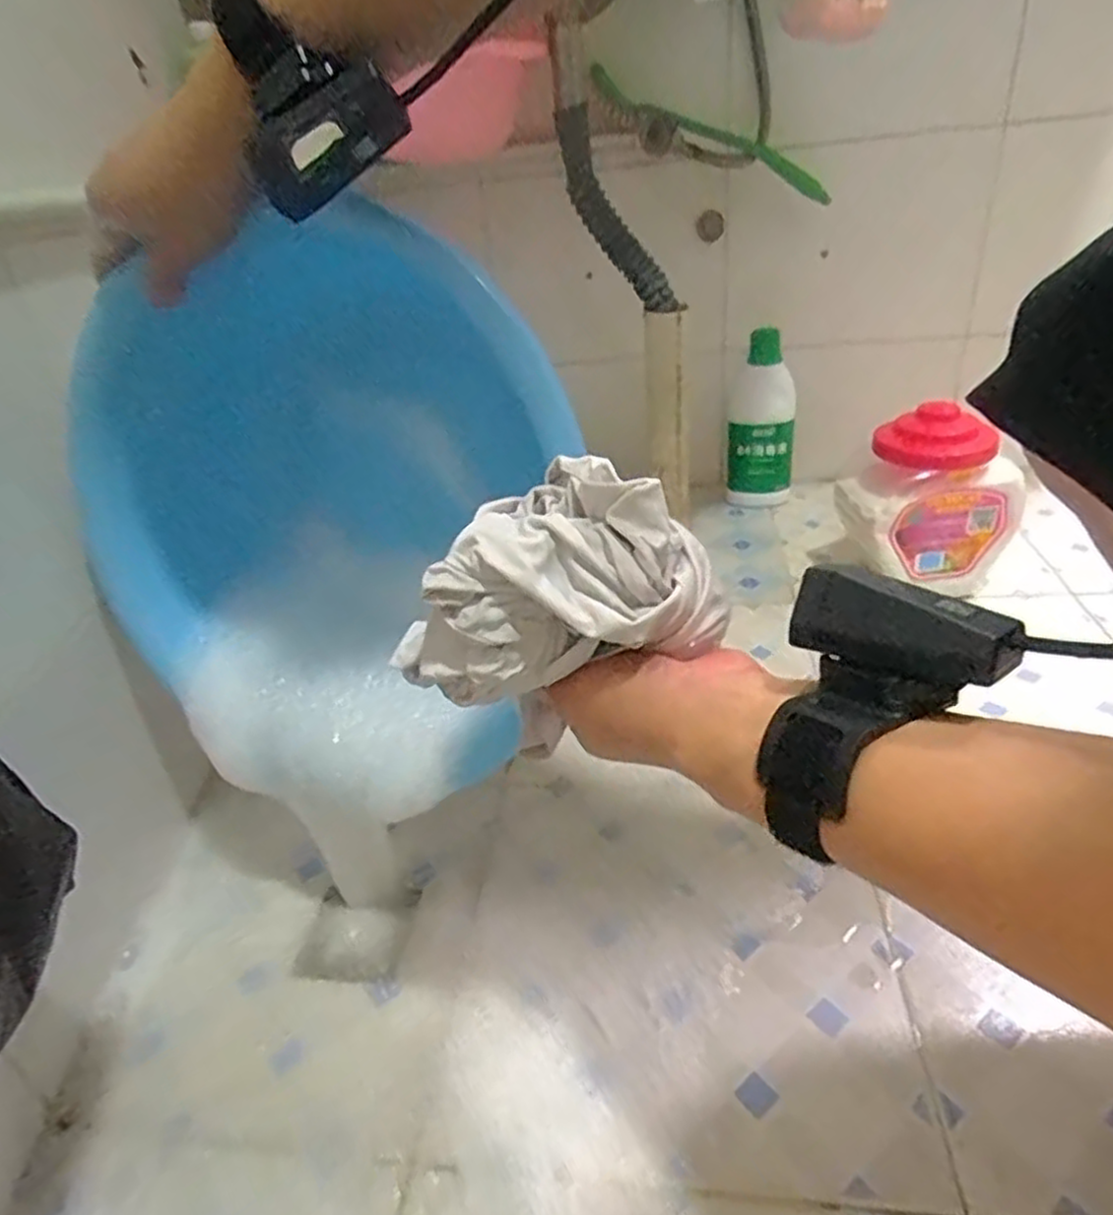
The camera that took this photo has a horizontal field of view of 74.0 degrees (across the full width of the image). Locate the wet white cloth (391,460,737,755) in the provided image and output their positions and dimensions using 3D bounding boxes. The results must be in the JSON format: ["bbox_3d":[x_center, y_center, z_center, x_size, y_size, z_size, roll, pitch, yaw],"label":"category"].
[{"bbox_3d":[-0.002,-0.005,0.333,0.115,0.093,0.100,18,39,36],"label":"wet white cloth"}]

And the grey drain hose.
[{"bbox_3d":[0.058,-0.415,0.789,0.051,0.215,0.031,-23,21,31],"label":"grey drain hose"}]

